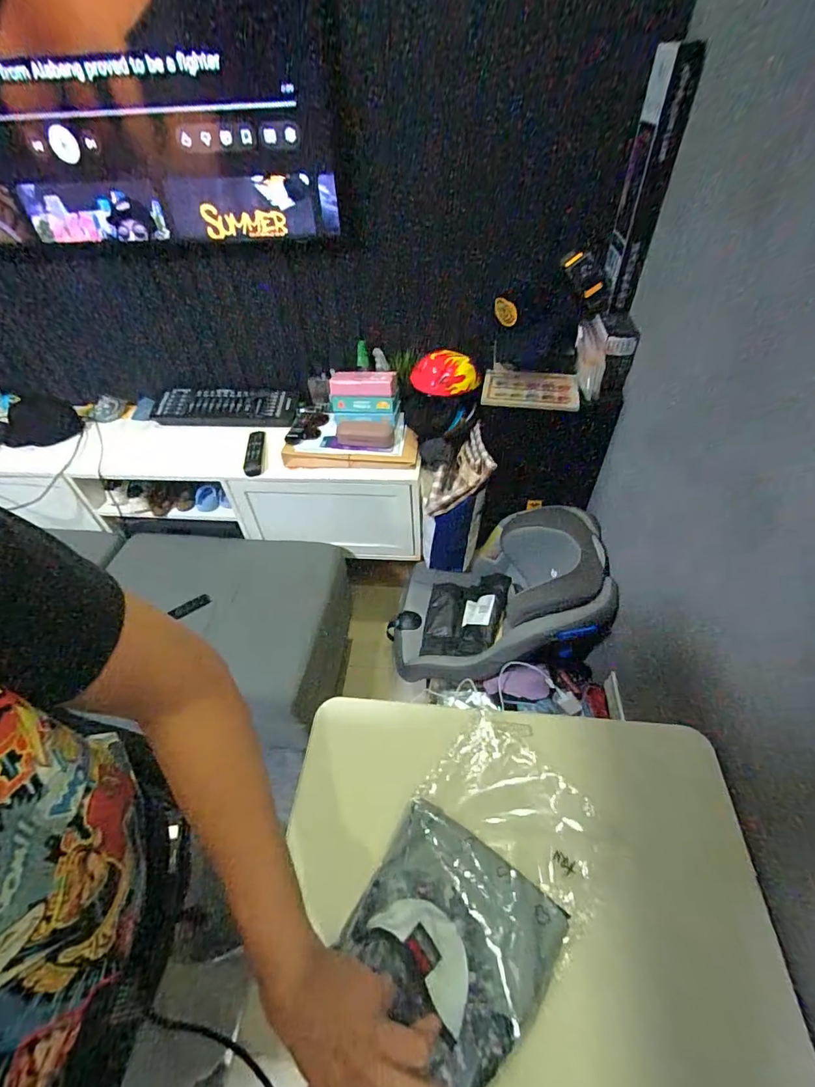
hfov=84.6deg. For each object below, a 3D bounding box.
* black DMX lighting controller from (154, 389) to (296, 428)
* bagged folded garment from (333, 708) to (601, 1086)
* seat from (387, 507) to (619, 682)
[{"bbox_3d":[-0.602,-0.448,1.470,0.486,0.034,0.138,4,78,8],"label":"black DMX lighting controller"},{"bbox_3d":[0.100,0.390,0.543,0.222,0.078,0.328,26,54,24],"label":"bagged folded garment"},{"bbox_3d":[0.234,0.165,1.306,0.576,0.385,0.397,1,48,4],"label":"seat"}]

